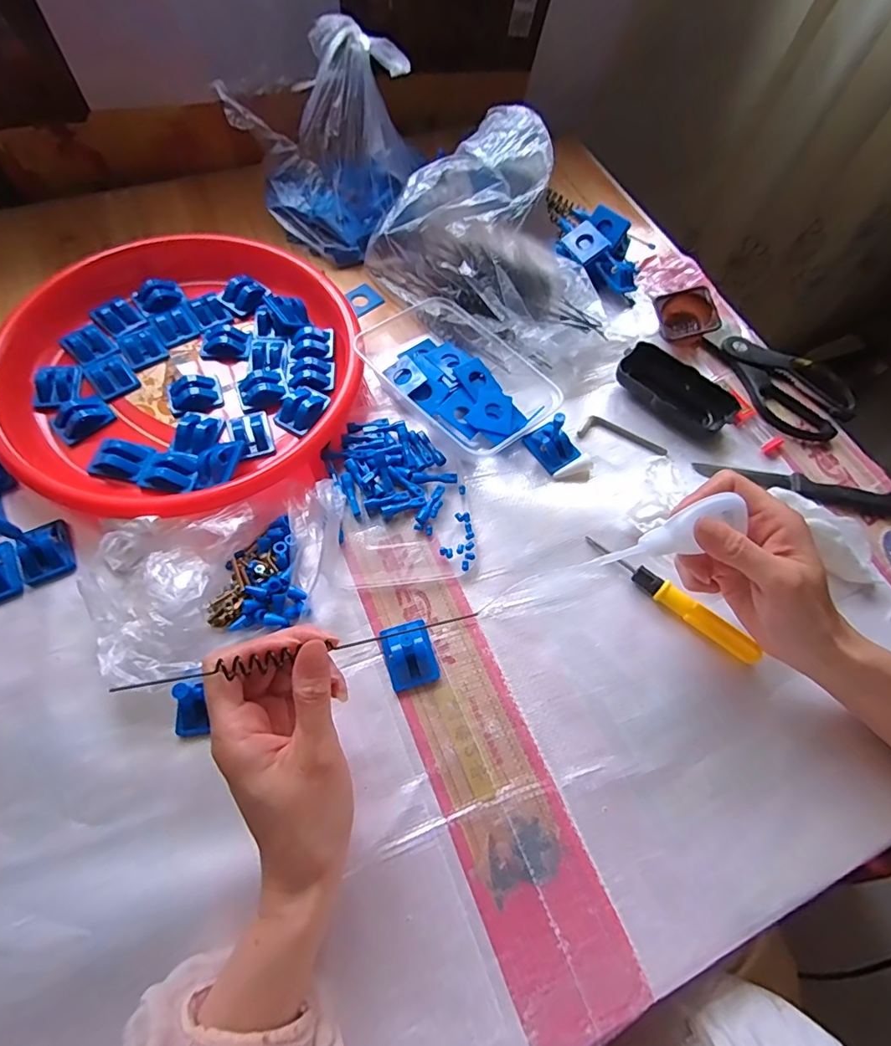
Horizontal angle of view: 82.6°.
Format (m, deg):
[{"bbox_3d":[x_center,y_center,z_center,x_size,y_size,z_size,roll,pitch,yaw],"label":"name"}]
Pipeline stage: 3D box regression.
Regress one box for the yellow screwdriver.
[{"bbox_3d":[0.169,0.054,0.383,0.141,0.023,0.013,40,68,15],"label":"yellow screwdriver"}]

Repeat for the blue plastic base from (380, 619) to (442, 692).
[{"bbox_3d":[-0.025,0.091,0.357,0.035,0.021,0.045,-15,66,-10],"label":"blue plastic base"}]

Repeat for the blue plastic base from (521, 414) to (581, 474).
[{"bbox_3d":[0.096,-0.075,0.432,0.036,0.045,0.043,-32,70,-17],"label":"blue plastic base"}]

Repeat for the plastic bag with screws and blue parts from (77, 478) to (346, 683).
[{"bbox_3d":[-0.155,0.038,0.365,0.178,0.035,0.112,-17,66,-11],"label":"plastic bag with screws and blue parts"}]

